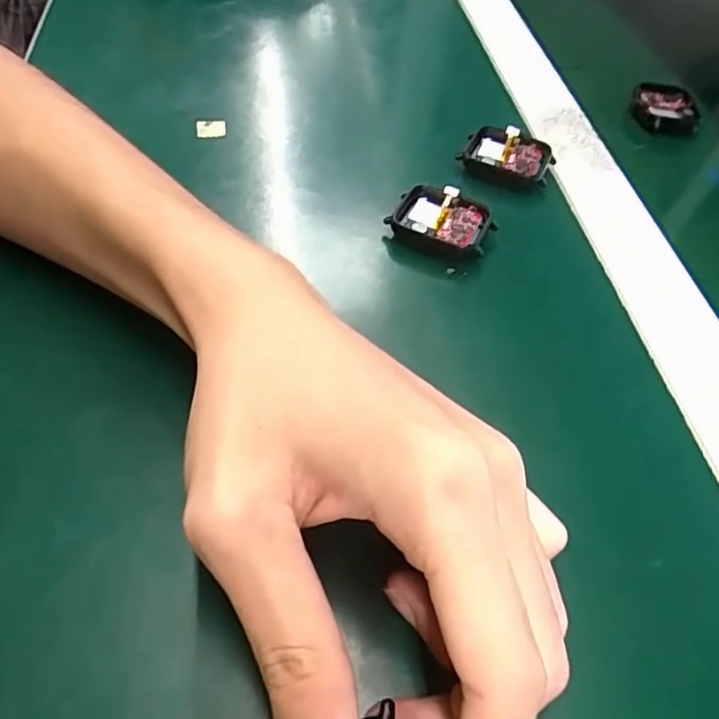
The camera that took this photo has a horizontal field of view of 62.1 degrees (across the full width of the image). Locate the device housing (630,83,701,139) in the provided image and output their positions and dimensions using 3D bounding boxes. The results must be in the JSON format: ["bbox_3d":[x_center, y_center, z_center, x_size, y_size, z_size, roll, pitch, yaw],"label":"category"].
[{"bbox_3d":[0.196,-0.161,0.383,0.042,0.014,0.044,21,54,11],"label":"device housing"}]

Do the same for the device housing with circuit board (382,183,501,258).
[{"bbox_3d":[0.040,-0.066,0.286,0.046,0.010,0.036,24,54,12],"label":"device housing with circuit board"}]

